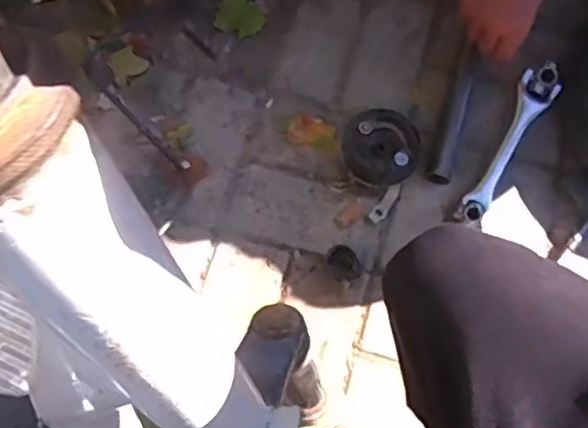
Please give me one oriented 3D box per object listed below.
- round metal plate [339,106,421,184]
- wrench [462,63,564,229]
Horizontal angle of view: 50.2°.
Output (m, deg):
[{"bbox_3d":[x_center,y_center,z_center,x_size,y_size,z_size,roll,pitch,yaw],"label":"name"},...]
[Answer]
[{"bbox_3d":[0.109,-0.084,0.791,0.100,0.039,0.098,36,77,10],"label":"round metal plate"},{"bbox_3d":[0.267,-0.086,0.790,0.047,0.041,0.237,31,76,8],"label":"wrench"}]

